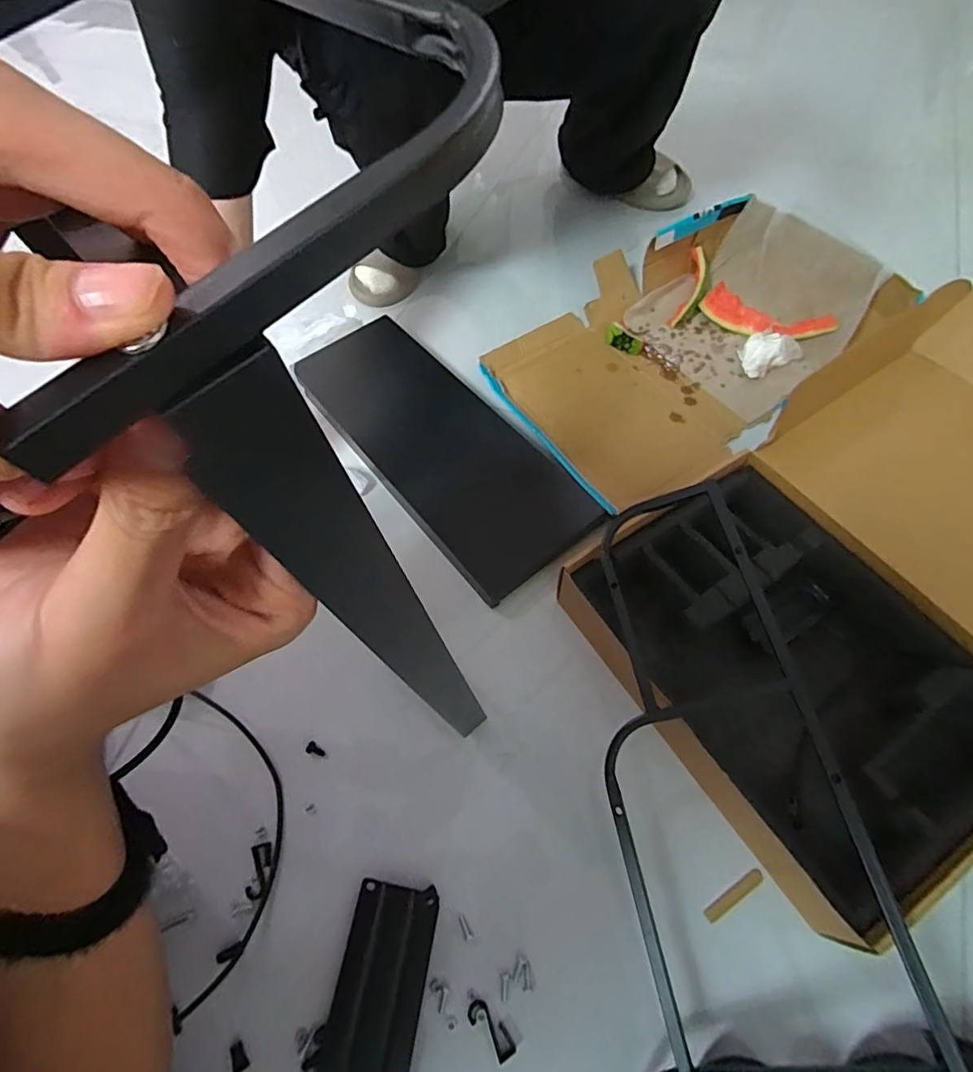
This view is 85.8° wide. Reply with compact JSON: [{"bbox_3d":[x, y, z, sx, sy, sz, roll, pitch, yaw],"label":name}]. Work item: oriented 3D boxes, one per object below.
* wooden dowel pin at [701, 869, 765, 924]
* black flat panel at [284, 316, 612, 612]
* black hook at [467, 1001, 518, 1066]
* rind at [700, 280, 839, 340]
[{"bbox_3d":[0.207,0.299,0.437,0.059,0.007,0.011,-30,63,-13],"label":"wooden dowel pin"},{"bbox_3d":[-0.070,-0.125,0.675,0.164,0.031,0.455,-36,64,-16],"label":"black flat panel"},{"bbox_3d":[0.004,0.375,0.396,0.018,0.006,0.043,-40,65,-18],"label":"black hook"},{"bbox_3d":[0.391,-0.307,0.746,0.179,0.035,0.063,33,67,20],"label":"rind"}]

